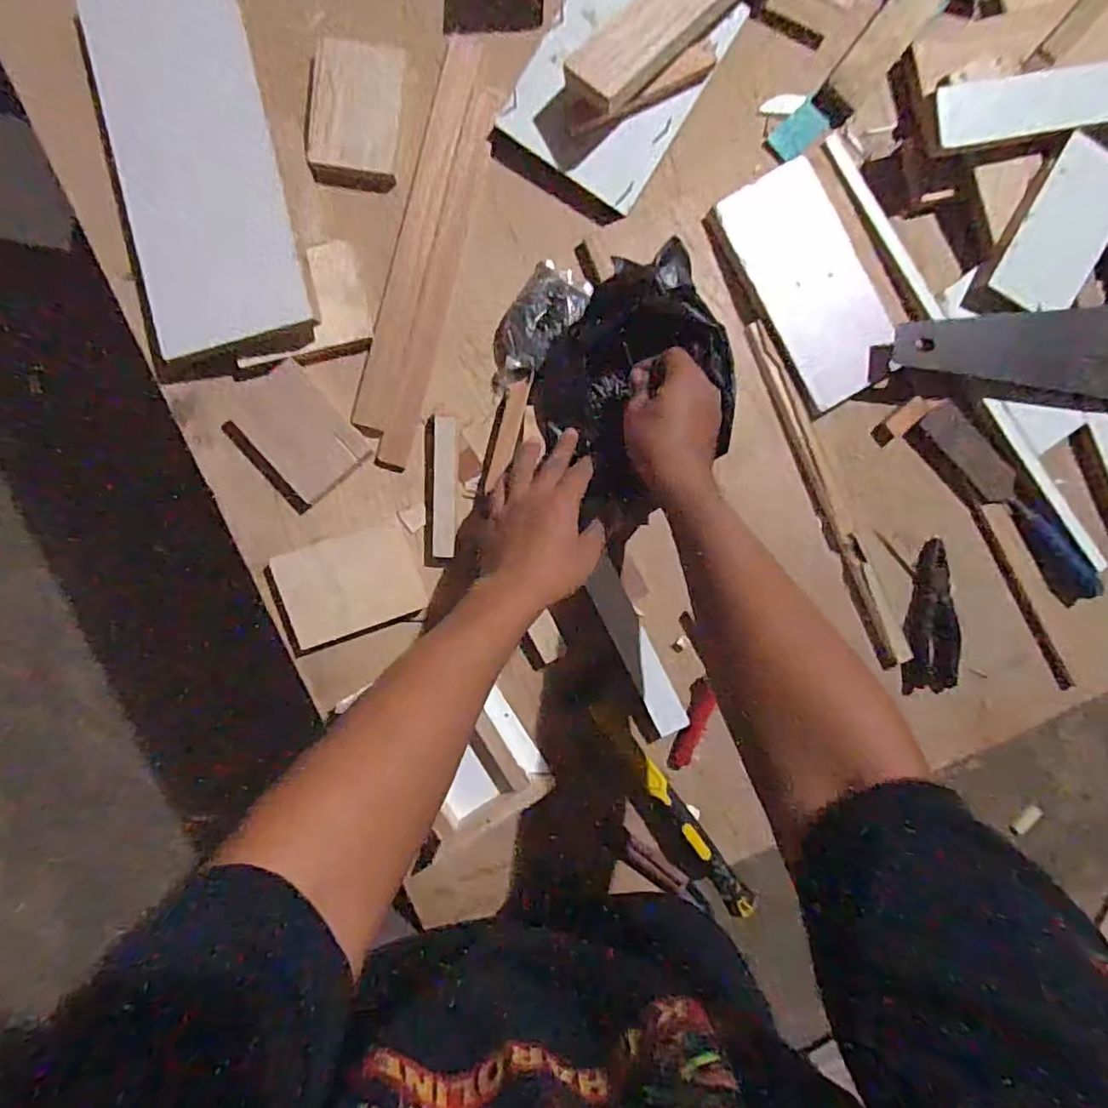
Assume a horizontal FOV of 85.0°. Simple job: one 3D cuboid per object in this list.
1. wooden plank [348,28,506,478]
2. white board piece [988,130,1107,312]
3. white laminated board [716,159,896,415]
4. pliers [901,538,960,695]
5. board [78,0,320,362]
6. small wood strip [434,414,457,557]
[{"bbox_3d":[-0.120,-0.278,0.573,0.060,0.011,0.385,16,94,-2],"label":"wooden plank"},{"bbox_3d":[0.472,-0.304,0.555,0.069,0.025,0.164,23,94,-3],"label":"white board piece"},{"bbox_3d":[0.249,-0.259,0.576,0.104,0.019,0.215,-29,95,1],"label":"white laminated board"},{"bbox_3d":[0.386,0.065,0.615,0.044,0.025,0.153,3,95,-1],"label":"pliers"},{"bbox_3d":[-0.315,-0.346,0.546,0.144,0.031,0.318,-11,95,0],"label":"board"},{"bbox_3d":[-0.106,-0.064,0.589,0.021,0.014,0.133,2,95,-1],"label":"small wood strip"}]

